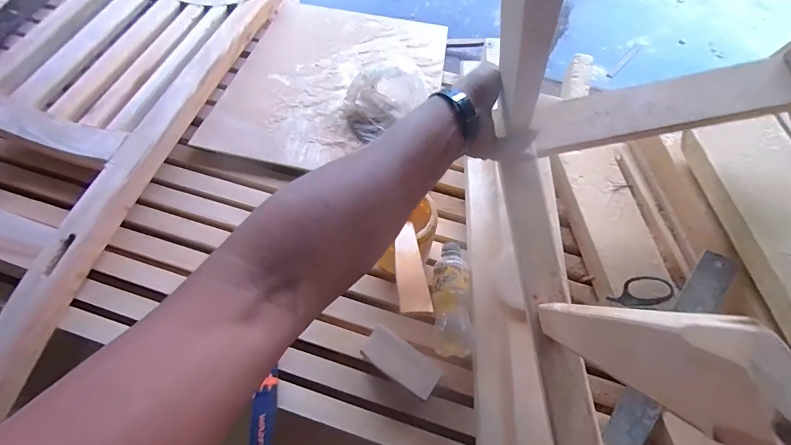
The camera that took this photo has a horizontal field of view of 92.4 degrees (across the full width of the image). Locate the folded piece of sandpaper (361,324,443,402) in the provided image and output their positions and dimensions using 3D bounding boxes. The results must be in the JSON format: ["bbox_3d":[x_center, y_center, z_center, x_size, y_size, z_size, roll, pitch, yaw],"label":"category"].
[{"bbox_3d":[0.008,0.195,0.526,0.106,0.033,0.050,31,68,14],"label":"folded piece of sandpaper"}]

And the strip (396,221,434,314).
[{"bbox_3d":[0.017,0.045,0.427,0.029,0.006,0.182,-1,24,-1],"label":"strip"}]

